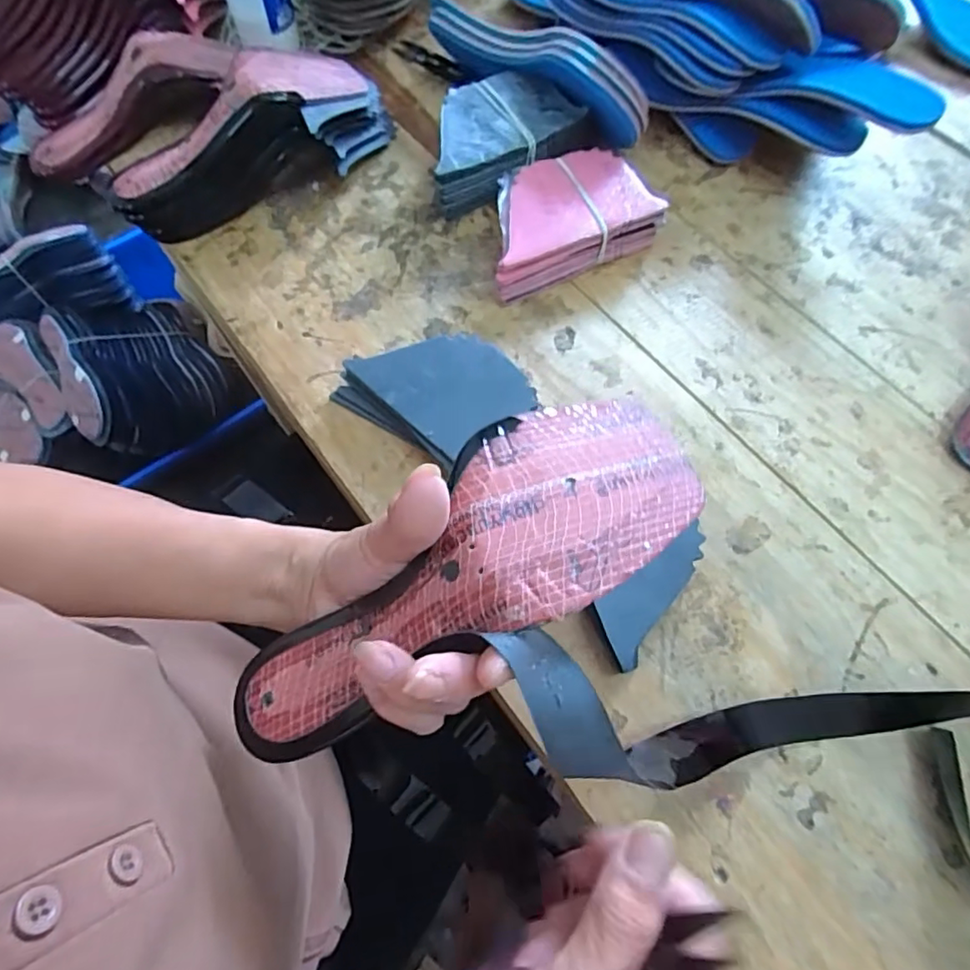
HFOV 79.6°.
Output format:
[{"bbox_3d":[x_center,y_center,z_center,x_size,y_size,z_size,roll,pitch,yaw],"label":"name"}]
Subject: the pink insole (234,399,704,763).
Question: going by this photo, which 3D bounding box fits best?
[{"bbox_3d":[-0.016,0.039,0.241,0.220,0.049,0.079,-35,70,6],"label":"pink insole"}]

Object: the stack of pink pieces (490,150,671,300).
[{"bbox_3d":[0.058,-0.214,0.468,0.140,0.039,0.093,-23,69,-9],"label":"stack of pink pieces"}]

